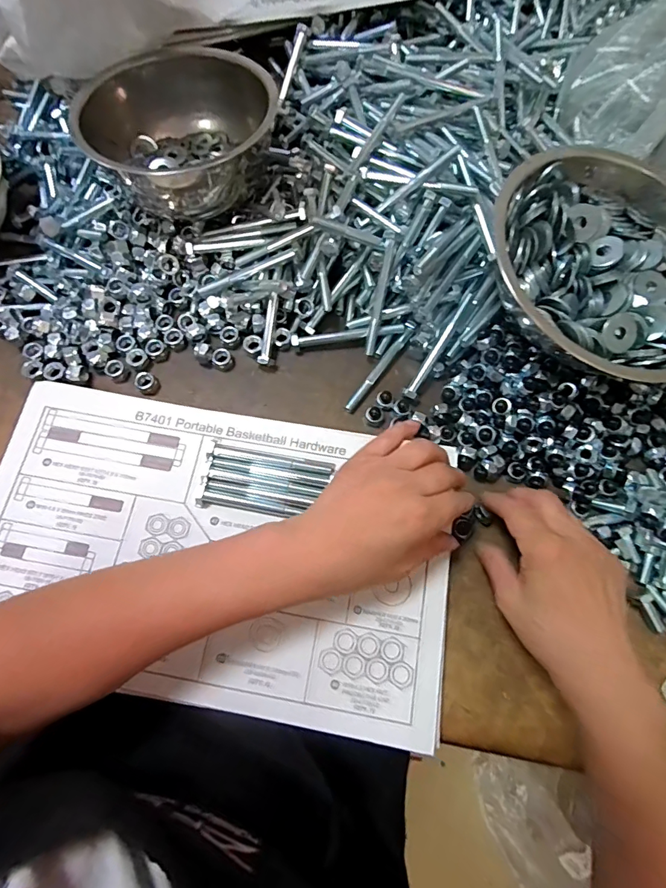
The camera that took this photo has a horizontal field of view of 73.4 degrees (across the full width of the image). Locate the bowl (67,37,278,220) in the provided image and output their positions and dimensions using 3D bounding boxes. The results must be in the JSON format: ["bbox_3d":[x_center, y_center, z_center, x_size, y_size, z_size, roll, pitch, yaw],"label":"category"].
[{"bbox_3d":[-0.137,-0.277,0.413,0.159,0.083,0.152,42,77,11],"label":"bowl"}]

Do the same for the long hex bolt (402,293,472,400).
[{"bbox_3d":[0.094,-0.087,0.398,0.011,0.007,0.105,31,94,9],"label":"long hex bolt"}]

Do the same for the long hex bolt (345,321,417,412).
[{"bbox_3d":[0.045,-0.072,0.416,0.010,0.012,0.106,35,75,9],"label":"long hex bolt"}]

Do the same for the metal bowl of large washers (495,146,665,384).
[{"bbox_3d":[0.225,-0.146,0.371,0.193,0.085,0.184,0,73,-1],"label":"metal bowl of large washers"}]

